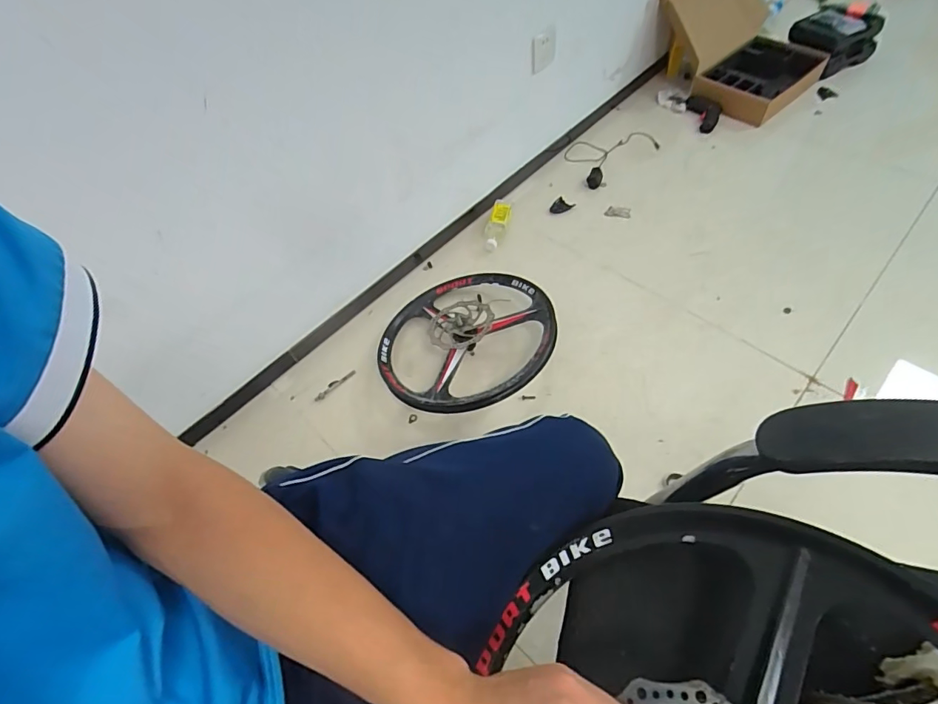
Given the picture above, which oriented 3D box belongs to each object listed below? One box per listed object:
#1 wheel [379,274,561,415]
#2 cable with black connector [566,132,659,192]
[{"bbox_3d":[-0.007,-0.029,1.078,0.406,0.111,0.397,-3,57,5],"label":"wheel"},{"bbox_3d":[0.446,-0.644,1.514,0.324,0.051,0.212,-34,59,-14],"label":"cable with black connector"}]

